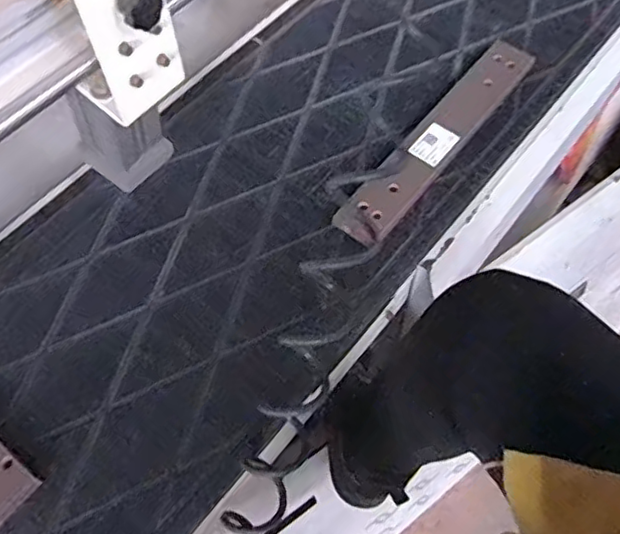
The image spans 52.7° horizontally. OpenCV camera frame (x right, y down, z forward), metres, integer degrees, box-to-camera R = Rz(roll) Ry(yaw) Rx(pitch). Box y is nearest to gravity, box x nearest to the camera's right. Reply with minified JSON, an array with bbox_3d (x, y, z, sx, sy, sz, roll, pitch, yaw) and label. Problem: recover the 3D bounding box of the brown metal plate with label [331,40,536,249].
[{"bbox_3d":[0.171,-0.172,0.802,0.065,0.023,0.392,35,67,16],"label":"brown metal plate with label"}]

